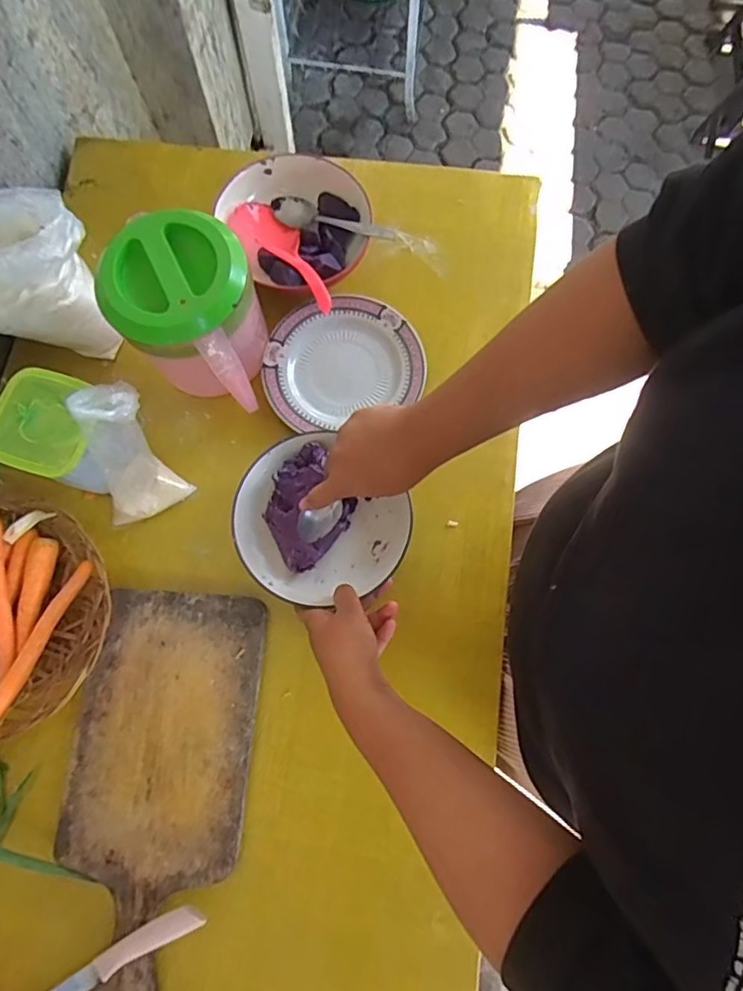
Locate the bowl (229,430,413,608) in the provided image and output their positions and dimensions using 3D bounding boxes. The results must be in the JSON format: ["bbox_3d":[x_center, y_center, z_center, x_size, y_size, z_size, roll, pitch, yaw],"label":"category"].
[{"bbox_3d":[-0.055,0.031,0.575,0.168,0.046,0.153,0,76,1],"label":"bowl"}]

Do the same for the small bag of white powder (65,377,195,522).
[{"bbox_3d":[-0.237,-0.044,0.556,0.070,0.151,0.063,-5,51,0],"label":"small bag of white powder"}]

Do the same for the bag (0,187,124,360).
[{"bbox_3d":[-0.362,-0.234,0.606,0.120,0.125,0.119,-4,76,-1],"label":"bag"}]

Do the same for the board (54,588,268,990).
[{"bbox_3d":[-0.201,0.274,0.530,0.165,0.015,0.357,4,76,2],"label":"board"}]

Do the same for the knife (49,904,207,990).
[{"bbox_3d":[-0.233,0.405,0.480,0.190,0.019,0.022,-30,77,-6],"label":"knife"}]

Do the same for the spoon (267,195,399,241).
[{"bbox_3d":[-0.046,-0.318,0.655,0.173,0.015,0.044,24,77,21],"label":"spoon"}]

